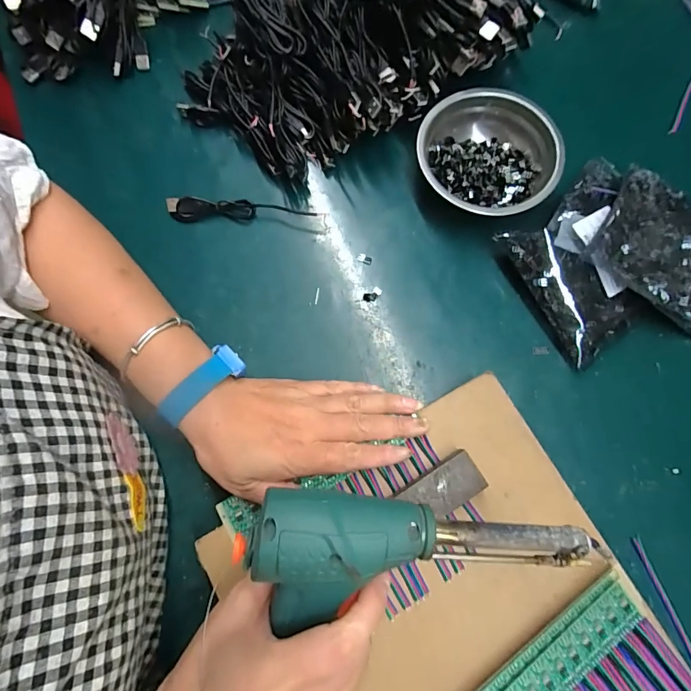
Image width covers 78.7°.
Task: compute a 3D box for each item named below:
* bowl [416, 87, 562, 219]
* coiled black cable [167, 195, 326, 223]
[{"bbox_3d":[0.133,-0.174,0.396,0.124,0.033,0.127,0,77,1],"label":"bowl"},{"bbox_3d":[-0.096,-0.128,0.397,0.143,0.019,0.017,-1,77,1],"label":"coiled black cable"}]

